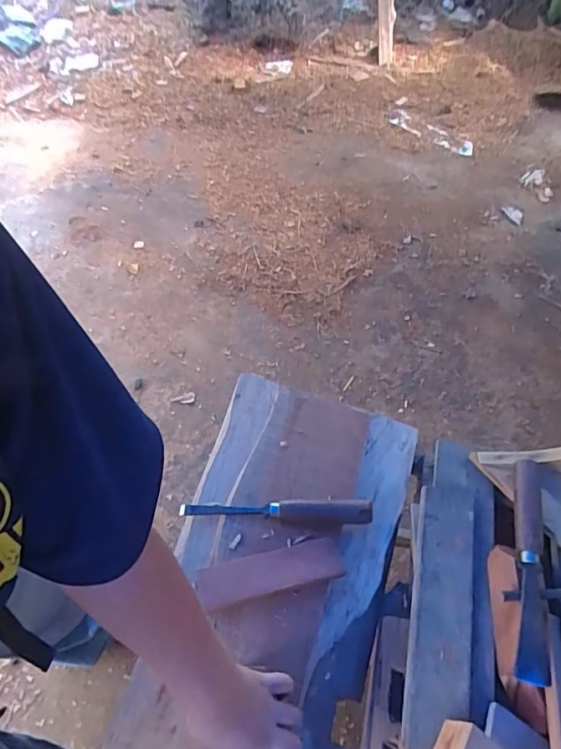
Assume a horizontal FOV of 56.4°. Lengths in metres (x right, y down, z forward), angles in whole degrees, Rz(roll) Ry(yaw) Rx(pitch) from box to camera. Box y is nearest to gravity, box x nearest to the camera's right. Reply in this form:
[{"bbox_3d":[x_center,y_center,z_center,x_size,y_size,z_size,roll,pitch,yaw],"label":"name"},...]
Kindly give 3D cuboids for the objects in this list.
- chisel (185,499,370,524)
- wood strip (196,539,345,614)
[{"bbox_3d":[-0.006,0.183,0.709,0.256,0.029,0.023,3,56,0],"label":"chisel"},{"bbox_3d":[-0.012,0.250,0.659,0.179,0.016,0.051,-12,57,-10],"label":"wood strip"}]

